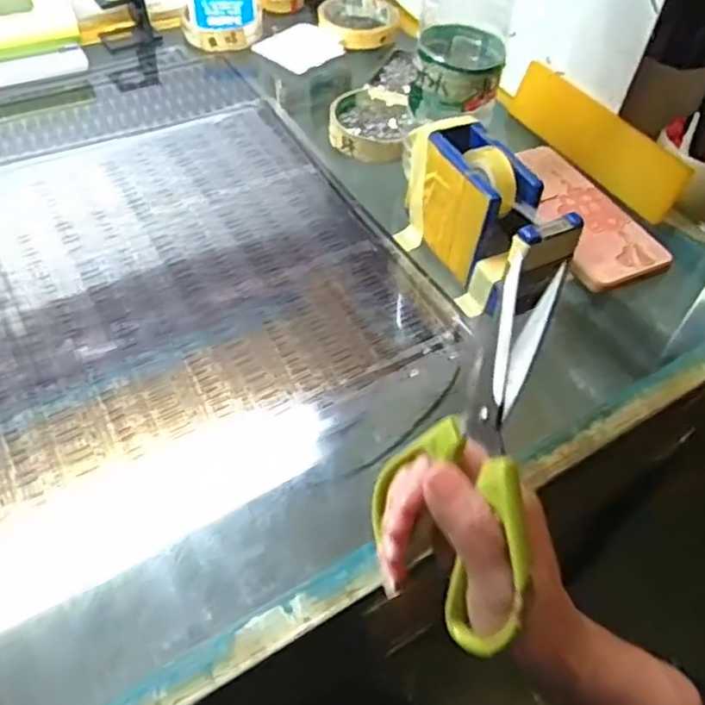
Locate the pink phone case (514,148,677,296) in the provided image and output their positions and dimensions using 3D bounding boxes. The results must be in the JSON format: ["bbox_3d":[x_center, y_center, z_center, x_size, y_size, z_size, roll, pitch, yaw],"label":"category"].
[{"bbox_3d":[0.185,-0.114,0.535,0.068,0.014,0.168,-13,53,-15],"label":"pink phone case"}]

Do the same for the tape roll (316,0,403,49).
[{"bbox_3d":[0.007,-0.364,0.725,0.092,0.019,0.103,7,51,1],"label":"tape roll"}]

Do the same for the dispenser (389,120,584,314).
[{"bbox_3d":[0.090,-0.090,0.461,0.053,0.087,0.143,-21,55,-20],"label":"dispenser"}]

